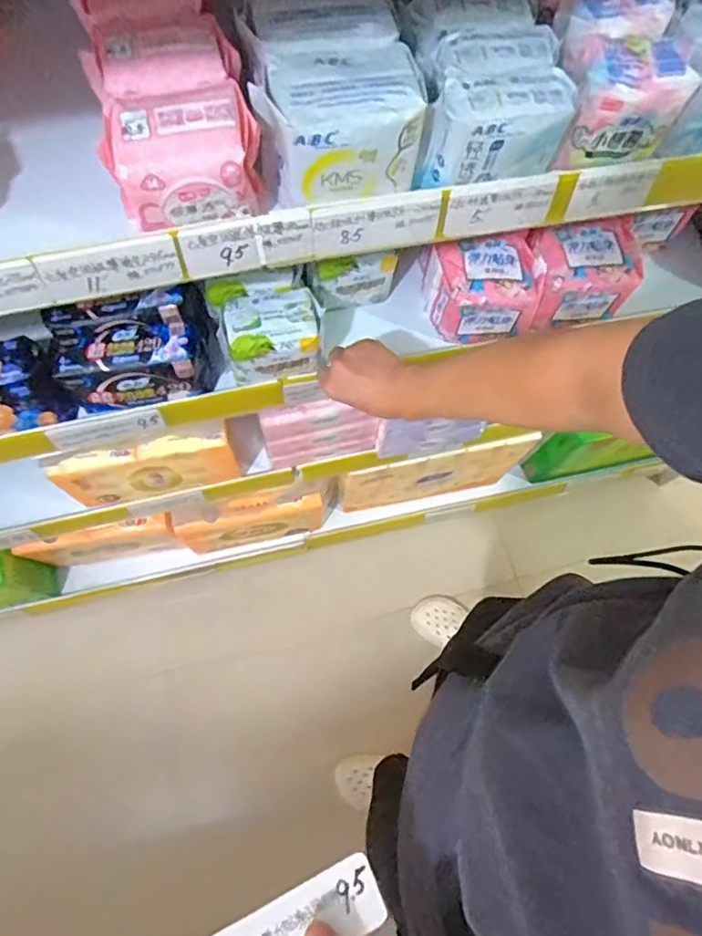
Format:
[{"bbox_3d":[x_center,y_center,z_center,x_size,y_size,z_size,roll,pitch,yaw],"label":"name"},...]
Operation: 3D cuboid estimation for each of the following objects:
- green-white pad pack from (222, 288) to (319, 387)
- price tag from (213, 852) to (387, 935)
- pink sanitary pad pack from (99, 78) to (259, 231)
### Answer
[{"bbox_3d":[-0.083,-0.140,0.624,0.101,0.074,0.070,-9,62,-1],"label":"green-white pad pack"},{"bbox_3d":[-0.034,0.266,0.332,0.107,0.007,0.041,-21,34,-16],"label":"price tag"},{"bbox_3d":[-0.110,-0.208,0.390,0.095,0.069,0.068,-14,63,-4],"label":"pink sanitary pad pack"}]

